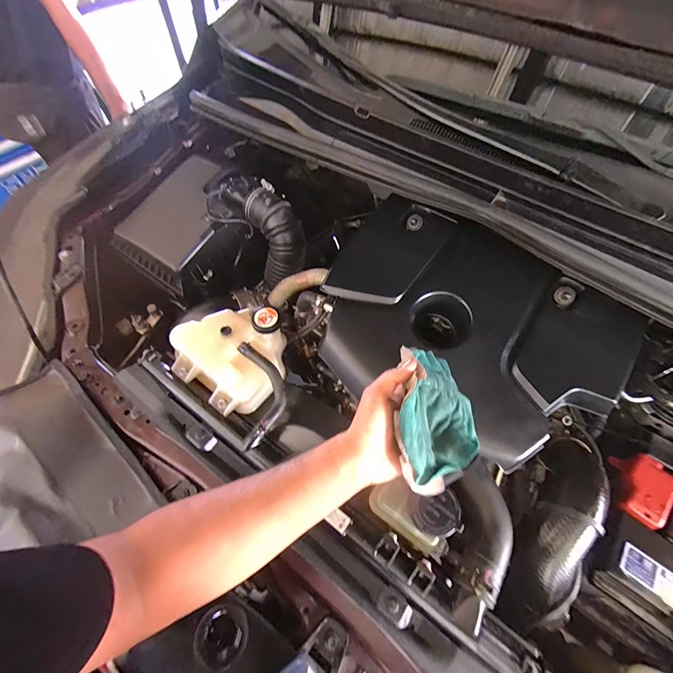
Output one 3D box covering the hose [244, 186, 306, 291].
[{"bbox_3d":[-0.131,-0.218,0.746,0.117,0.164,0.138,-11,60,-8],"label":"hose"}]

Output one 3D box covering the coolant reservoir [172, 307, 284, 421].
[{"bbox_3d":[-0.175,0.023,0.548,0.175,0.091,0.168,34,64,18],"label":"coolant reservoir"}]

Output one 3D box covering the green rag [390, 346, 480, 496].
[{"bbox_3d":[0.121,0.087,0.378,0.105,0.096,0.163,6,59,2],"label":"green rag"}]

